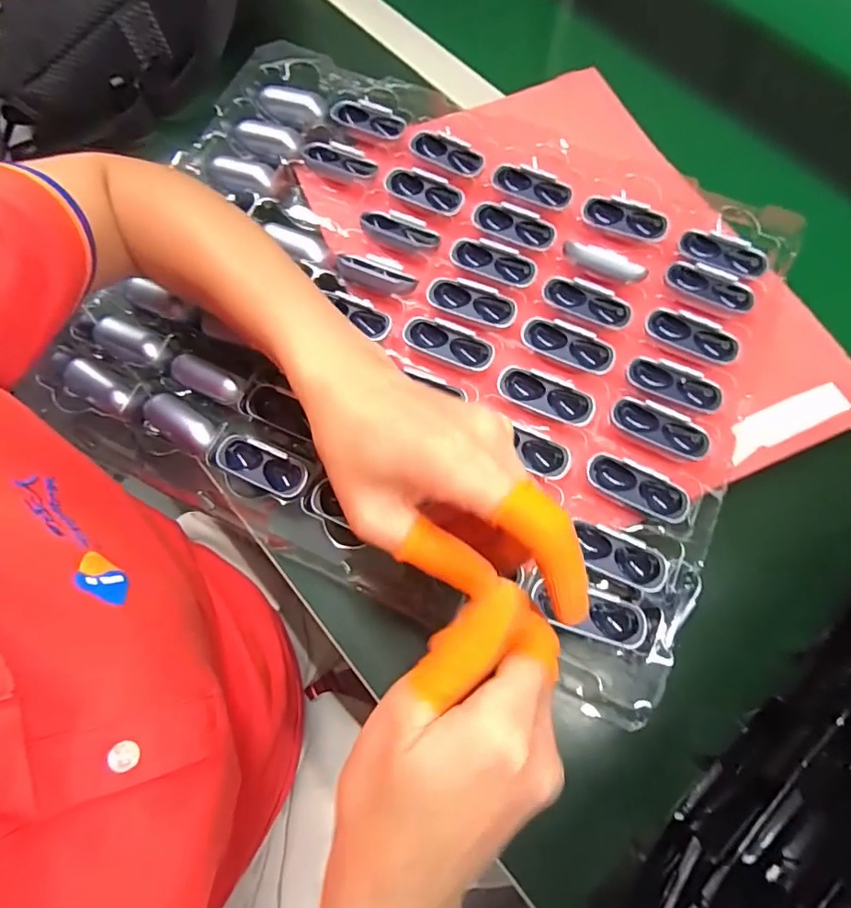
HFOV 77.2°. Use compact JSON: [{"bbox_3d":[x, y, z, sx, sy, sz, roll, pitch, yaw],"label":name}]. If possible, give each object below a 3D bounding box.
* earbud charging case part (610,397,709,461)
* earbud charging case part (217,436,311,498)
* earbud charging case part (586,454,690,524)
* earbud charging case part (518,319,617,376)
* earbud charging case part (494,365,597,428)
[{"bbox_3d":[0.142,-0.016,0.321,0.059,0.009,0.025,26,71,10],"label":"earbud charging case part"},{"bbox_3d":[-0.101,0.008,0.330,0.062,0.013,0.025,25,71,9],"label":"earbud charging case part"},{"bbox_3d":[0.123,0.020,0.311,0.058,0.010,0.023,26,71,10],"label":"earbud charging case part"},{"bbox_3d":[0.092,-0.070,0.345,0.059,0.014,0.027,22,70,8],"label":"earbud charging case part"},{"bbox_3d":[0.075,-0.036,0.333,0.060,0.011,0.023,24,70,9],"label":"earbud charging case part"}]

